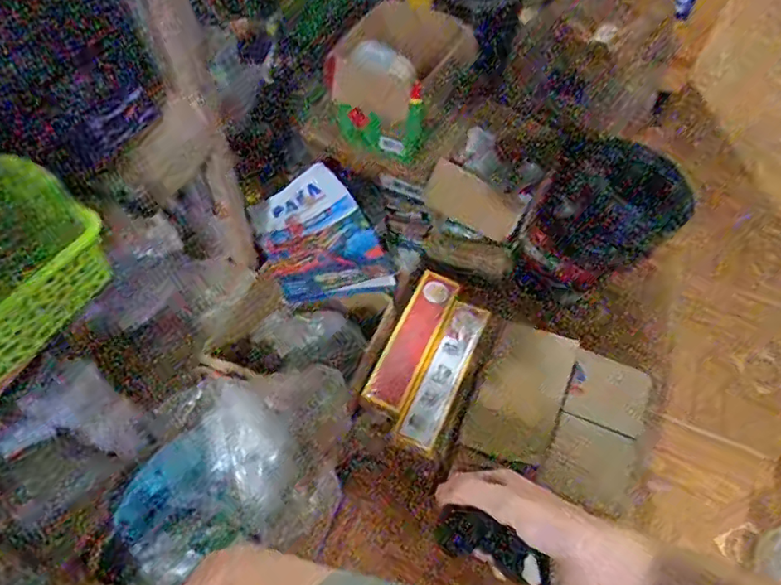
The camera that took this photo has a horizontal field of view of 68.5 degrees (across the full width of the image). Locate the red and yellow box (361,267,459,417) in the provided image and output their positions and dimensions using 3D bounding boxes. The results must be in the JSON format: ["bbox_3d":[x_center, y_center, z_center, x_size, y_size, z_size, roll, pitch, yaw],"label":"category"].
[{"bbox_3d":[0.046,0.073,1.048,0.071,0.032,0.296,21,57,12],"label":"red and yellow box"}]

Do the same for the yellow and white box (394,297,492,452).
[{"bbox_3d":[0.095,0.138,1.010,0.070,0.036,0.287,22,57,12],"label":"yellow and white box"}]

